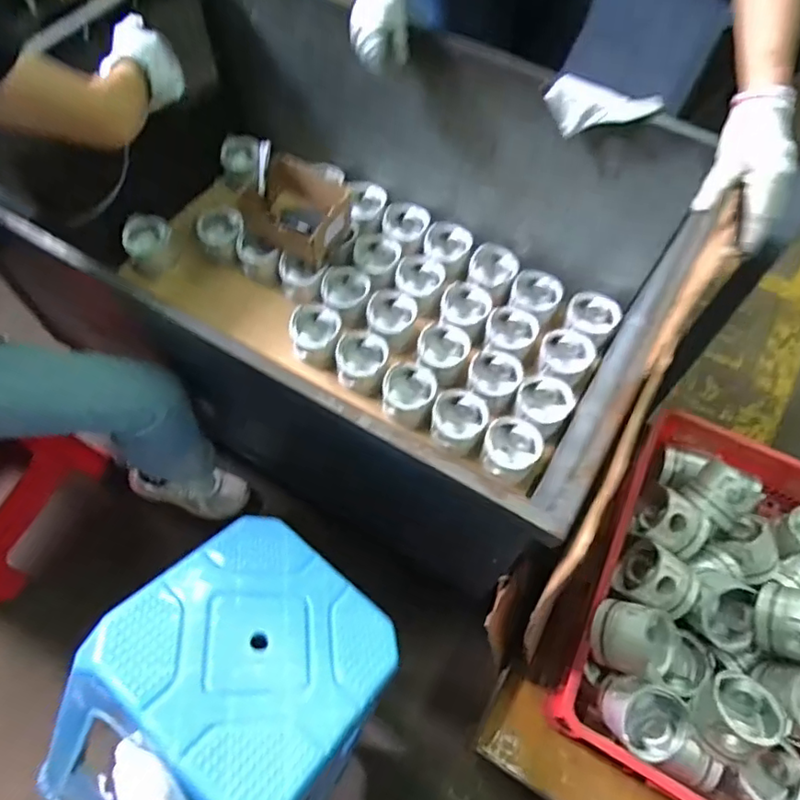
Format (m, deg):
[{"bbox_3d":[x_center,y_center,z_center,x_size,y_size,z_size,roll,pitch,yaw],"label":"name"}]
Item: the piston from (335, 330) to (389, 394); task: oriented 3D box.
[{"bbox_3d":[-0.078,-0.083,1.202,0.103,0.084,0.108,13,61,3],"label":"piston"}]

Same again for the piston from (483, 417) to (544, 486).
[{"bbox_3d":[0.212,0.098,1.115,0.104,0.072,0.116,42,67,17],"label":"piston"}]

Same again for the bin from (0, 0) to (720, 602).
[{"bbox_3d":[-0.121,-0.221,1.205,1.127,0.794,0.764,29,63,11],"label":"bin"}]

